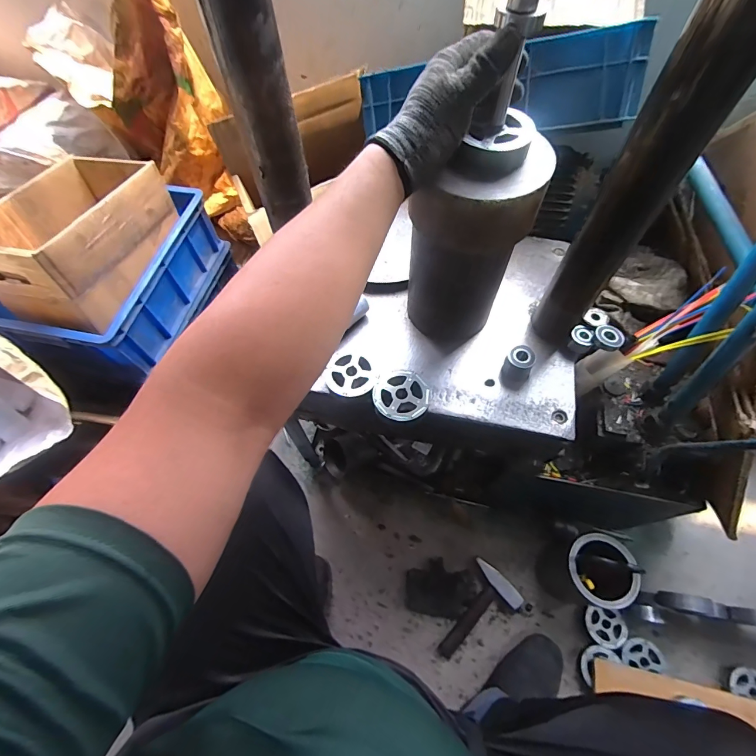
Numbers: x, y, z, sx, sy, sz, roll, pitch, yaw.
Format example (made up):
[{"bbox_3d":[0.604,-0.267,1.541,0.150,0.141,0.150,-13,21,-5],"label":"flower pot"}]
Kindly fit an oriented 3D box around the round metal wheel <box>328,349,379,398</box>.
[{"bbox_3d":[-0.034,-0.008,0.540,0.070,0.012,0.078,17,63,11],"label":"round metal wheel"}]

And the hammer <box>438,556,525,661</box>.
[{"bbox_3d":[0.200,0.493,0.796,0.114,0.039,0.199,39,84,20],"label":"hammer"}]

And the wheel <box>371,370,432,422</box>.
[{"bbox_3d":[0.033,0.023,0.525,0.075,0.017,0.078,-1,61,1],"label":"wheel"}]

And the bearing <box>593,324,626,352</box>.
[{"bbox_3d":[0.332,-0.059,0.546,0.038,0.017,0.036,35,68,19],"label":"bearing"}]

